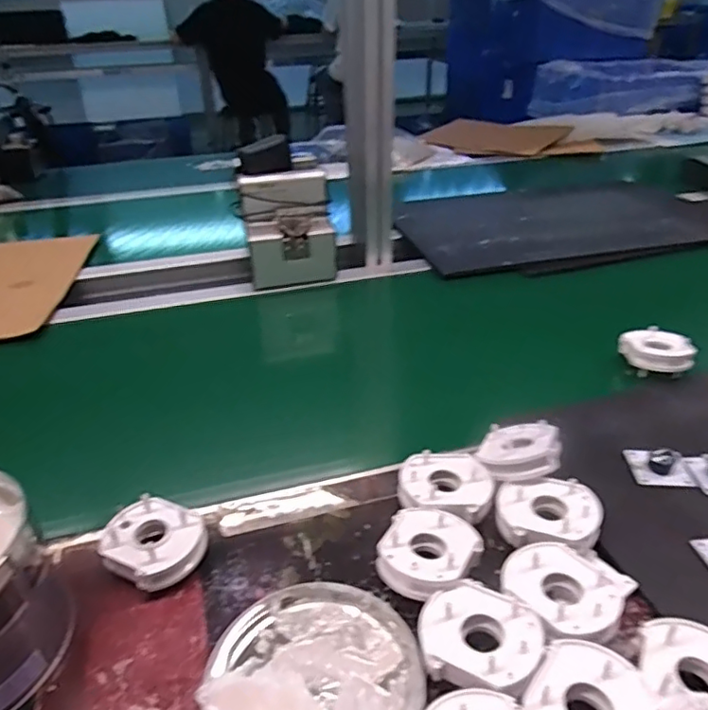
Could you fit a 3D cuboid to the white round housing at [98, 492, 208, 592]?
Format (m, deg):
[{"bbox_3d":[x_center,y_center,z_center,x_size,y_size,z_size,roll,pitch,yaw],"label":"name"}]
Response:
[{"bbox_3d":[-0.146,0.141,0.435,0.072,0.036,0.059,20,38,32],"label":"white round housing"}]

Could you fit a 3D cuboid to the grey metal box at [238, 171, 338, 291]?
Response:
[{"bbox_3d":[-0.093,-0.181,0.853,0.124,0.138,0.074,-8,33,-10],"label":"grey metal box"}]

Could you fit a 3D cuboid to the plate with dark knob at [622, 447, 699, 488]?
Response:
[{"bbox_3d":[0.259,0.092,0.499,0.048,0.013,0.038,1,31,6],"label":"plate with dark knob"}]

